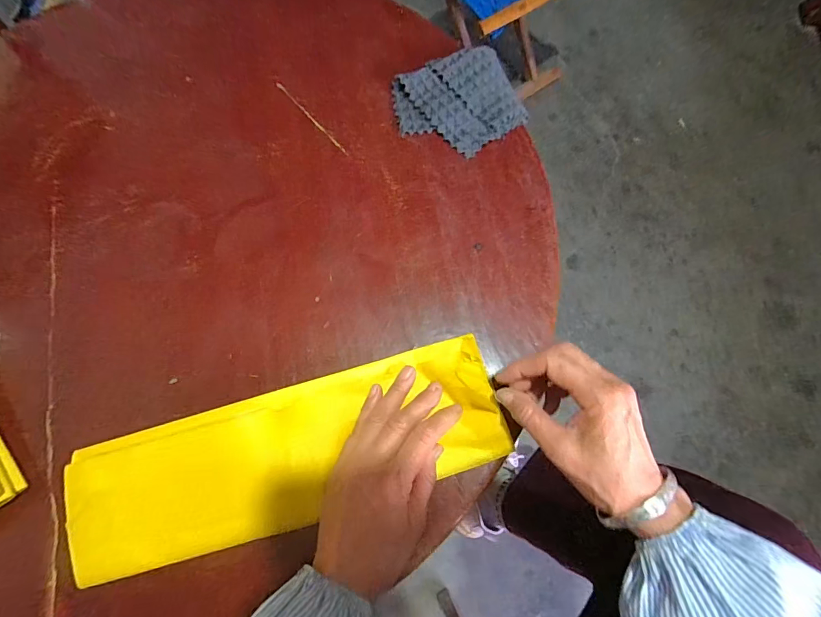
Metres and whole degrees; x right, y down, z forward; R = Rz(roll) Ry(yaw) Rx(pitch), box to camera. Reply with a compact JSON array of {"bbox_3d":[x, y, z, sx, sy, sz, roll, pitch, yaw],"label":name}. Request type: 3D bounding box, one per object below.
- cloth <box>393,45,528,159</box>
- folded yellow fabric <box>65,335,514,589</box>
[{"bbox_3d":[0.054,-0.228,0.458,0.133,0.019,0.114,-28,74,-9],"label":"cloth"},{"bbox_3d":[-0.093,0.118,0.338,0.343,0.024,0.109,-16,73,-8],"label":"folded yellow fabric"}]

